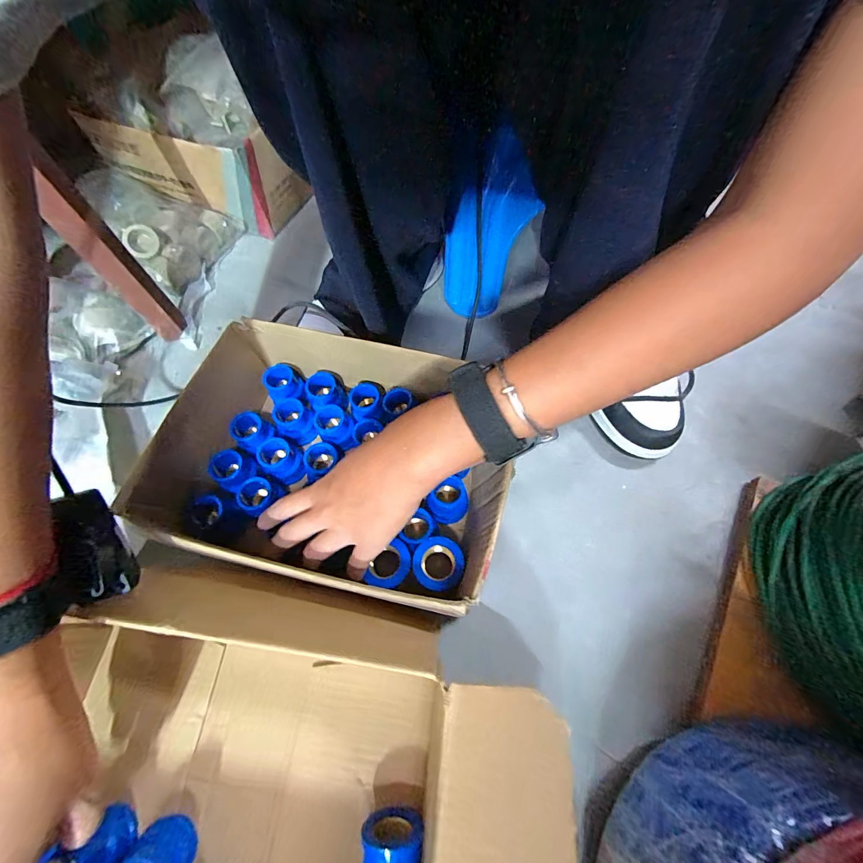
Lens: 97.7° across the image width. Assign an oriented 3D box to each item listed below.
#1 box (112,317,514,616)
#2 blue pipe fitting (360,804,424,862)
[{"bbox_3d":[-0.076,0.009,0.365,0.288,0.101,0.241,13,64,7],"label":"box"},{"bbox_3d":[-0.025,0.292,0.257,0.040,0.035,0.057,-5,63,-2],"label":"blue pipe fitting"}]

